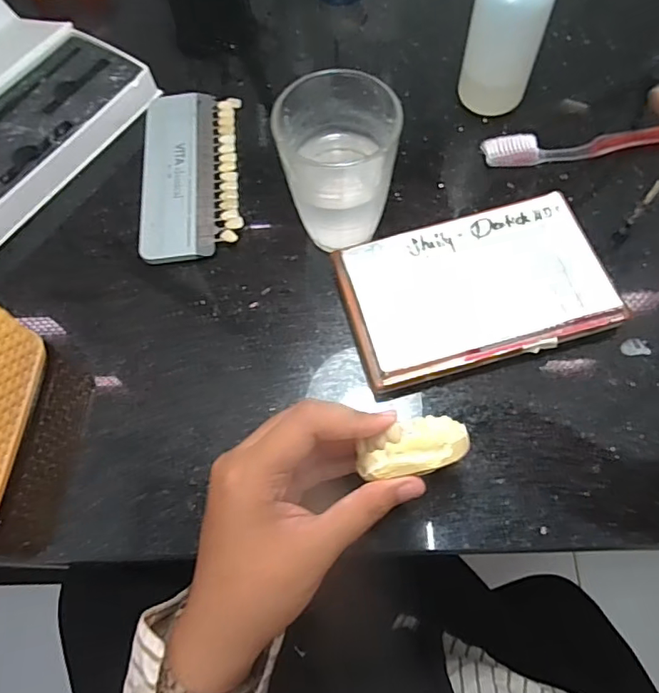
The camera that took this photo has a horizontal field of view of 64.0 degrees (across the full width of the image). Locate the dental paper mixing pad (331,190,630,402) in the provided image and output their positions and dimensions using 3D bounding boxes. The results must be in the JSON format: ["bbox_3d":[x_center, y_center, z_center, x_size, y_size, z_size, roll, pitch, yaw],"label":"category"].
[{"bbox_3d":[0.086,-0.034,0.320,0.151,0.020,0.094,-17,68,-4],"label":"dental paper mixing pad"}]

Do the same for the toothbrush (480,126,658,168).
[{"bbox_3d":[0.194,-0.143,0.363,0.171,0.020,0.021,-3,68,2],"label":"toothbrush"}]

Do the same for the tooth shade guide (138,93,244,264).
[{"bbox_3d":[-0.099,-0.126,0.379,0.068,0.007,0.146,-7,68,0],"label":"tooth shade guide"}]

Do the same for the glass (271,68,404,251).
[{"bbox_3d":[0.006,-0.105,0.317,0.067,0.092,0.071,6,68,5],"label":"glass"}]

